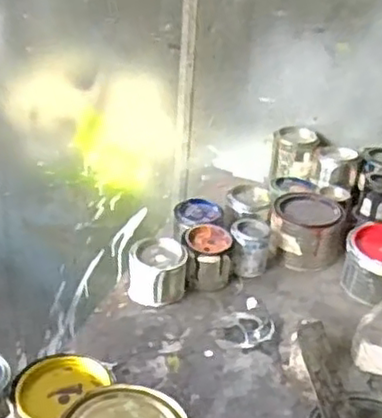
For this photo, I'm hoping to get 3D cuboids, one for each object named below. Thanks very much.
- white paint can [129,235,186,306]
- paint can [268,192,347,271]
[{"bbox_3d":[-0.040,0.081,0.872,0.080,0.066,0.064,4,31,-1],"label":"white paint can"},{"bbox_3d":[0.165,0.029,0.970,0.101,0.074,0.098,3,31,-2],"label":"paint can"}]

